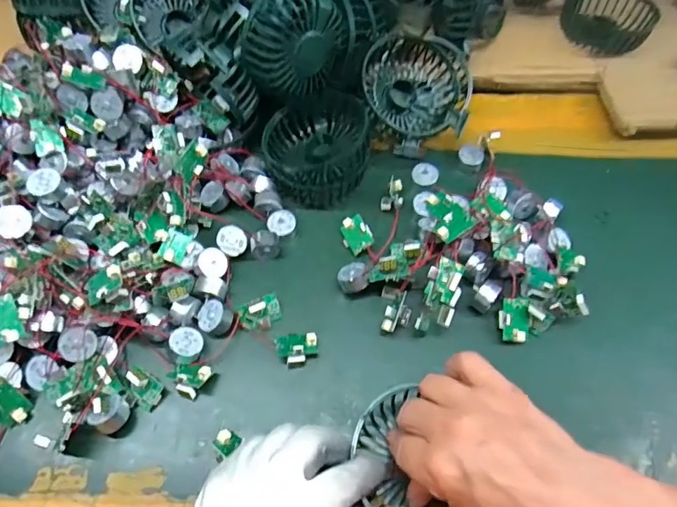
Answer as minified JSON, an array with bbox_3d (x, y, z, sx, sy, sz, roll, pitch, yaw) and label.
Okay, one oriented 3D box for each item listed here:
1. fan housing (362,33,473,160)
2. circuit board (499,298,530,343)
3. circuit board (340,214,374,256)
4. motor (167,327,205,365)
[{"bbox_3d":[0.069,-0.143,0.426,0.111,0.048,0.103,-7,87,-14],"label":"fan housing"},{"bbox_3d":[0.129,0.049,0.351,0.020,0.006,0.031,11,78,5],"label":"circuit board"},{"bbox_3d":[0.014,-0.015,0.392,0.024,0.005,0.031,-38,64,18],"label":"circuit board"},{"bbox_3d":[-0.109,0.066,0.343,0.024,0.013,0.024,-11,59,-38],"label":"motor"}]

